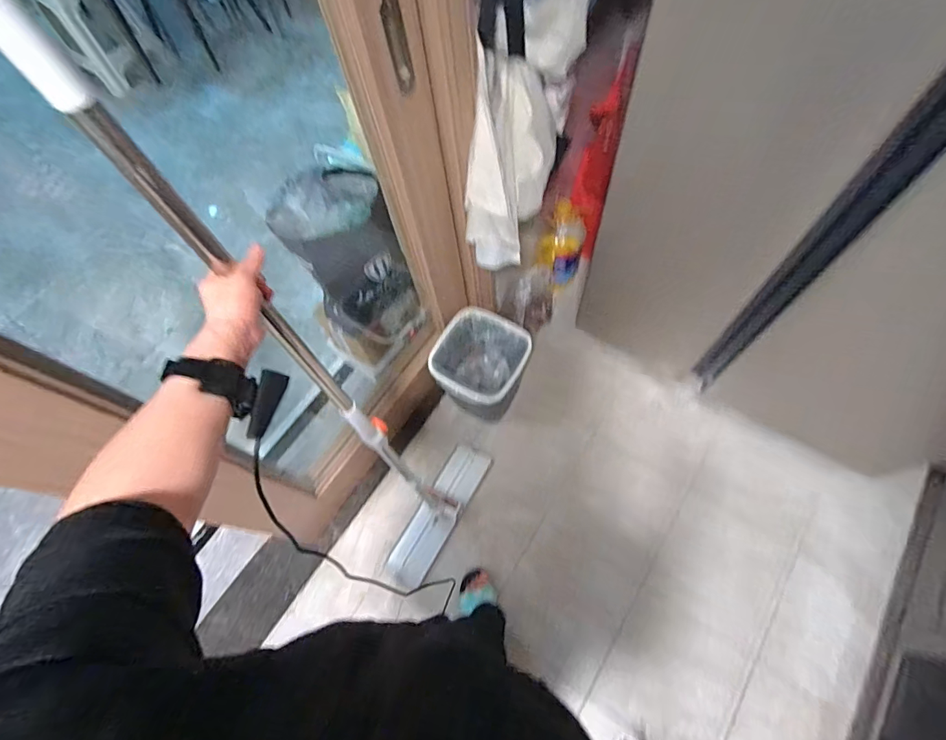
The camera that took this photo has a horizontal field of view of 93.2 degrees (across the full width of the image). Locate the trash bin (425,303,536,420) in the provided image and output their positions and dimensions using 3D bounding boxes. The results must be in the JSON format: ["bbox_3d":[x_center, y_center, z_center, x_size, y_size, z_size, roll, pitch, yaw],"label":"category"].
[{"bbox_3d":[0.020,0.000,1.297,0.234,0.259,0.251,28,70,16],"label":"trash bin"}]

